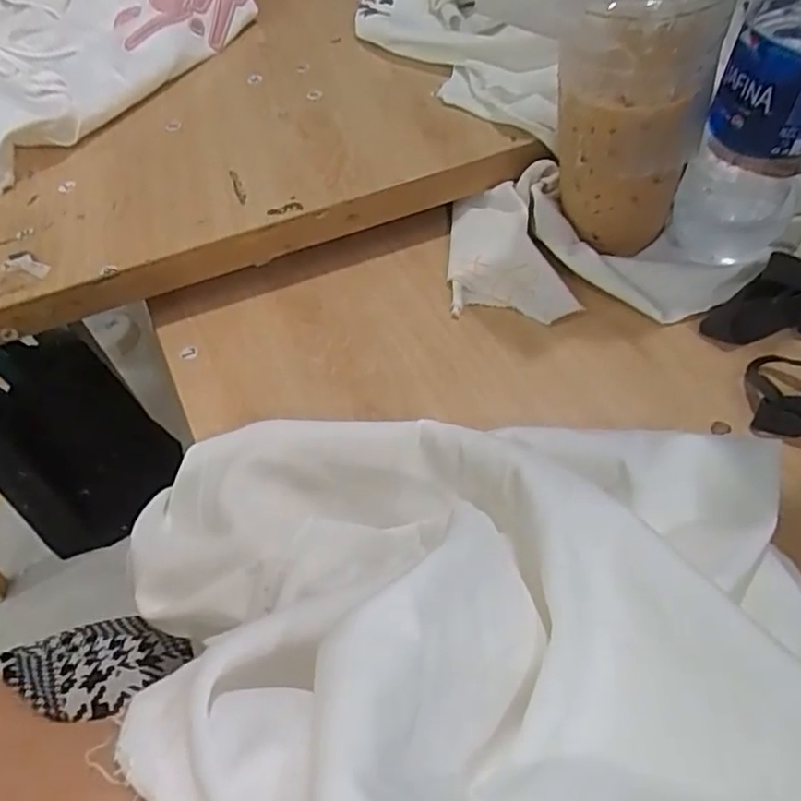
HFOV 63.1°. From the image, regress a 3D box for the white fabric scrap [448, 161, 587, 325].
[{"bbox_3d":[0.066,-0.095,0.408,0.072,0.015,0.105,-8,62,9],"label":"white fabric scrap"}]

